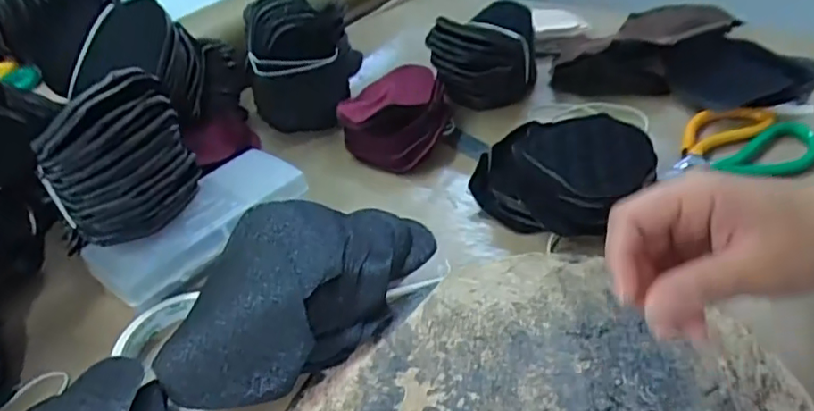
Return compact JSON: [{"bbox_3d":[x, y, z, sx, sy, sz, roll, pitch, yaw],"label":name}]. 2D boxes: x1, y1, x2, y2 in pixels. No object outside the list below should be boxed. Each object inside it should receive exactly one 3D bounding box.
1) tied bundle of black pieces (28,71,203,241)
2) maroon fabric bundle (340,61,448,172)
[{"bbox_3d":[-0.196,-0.035,0.412,0.057,0.104,0.091,-1,38,8],"label":"tied bundle of black pieces"},{"bbox_3d":[-0.011,-0.086,0.578,0.097,0.049,0.122,2,39,13],"label":"maroon fabric bundle"}]

